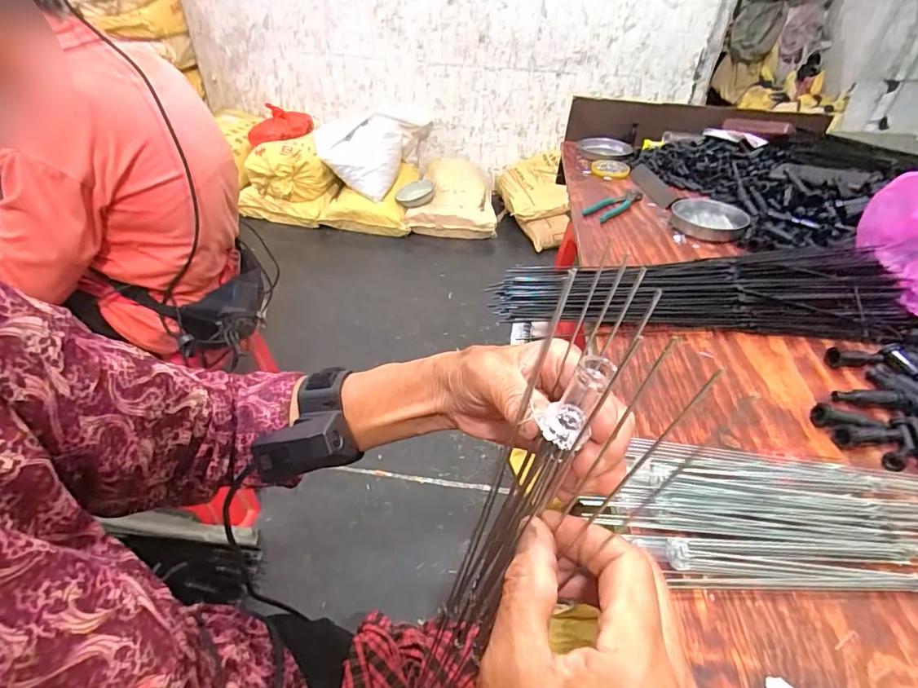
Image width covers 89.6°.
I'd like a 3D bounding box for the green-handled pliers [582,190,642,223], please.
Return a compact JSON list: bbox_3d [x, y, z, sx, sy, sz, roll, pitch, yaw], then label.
[{"bbox_3d":[0.309,-0.280,0.918,0.164,0.018,0.050,-31,51,-33],"label":"green-handled pliers"}]

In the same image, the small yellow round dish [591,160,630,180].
[{"bbox_3d":[0.353,-0.409,1.079,0.085,0.012,0.098,13,42,13],"label":"small yellow round dish"}]

